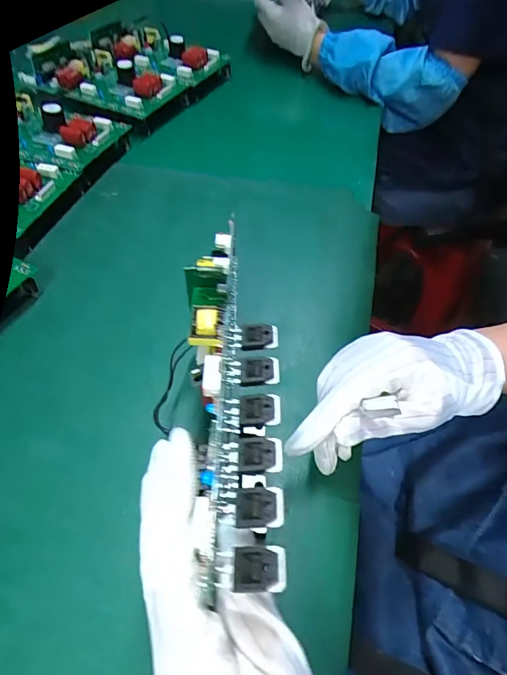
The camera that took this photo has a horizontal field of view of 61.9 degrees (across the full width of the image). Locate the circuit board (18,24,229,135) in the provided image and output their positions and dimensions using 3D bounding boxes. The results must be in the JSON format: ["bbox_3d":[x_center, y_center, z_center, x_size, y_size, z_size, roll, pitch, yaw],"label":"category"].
[{"bbox_3d":[-0.157,-0.402,0.642,0.144,0.061,0.247,26,56,15],"label":"circuit board"}]

